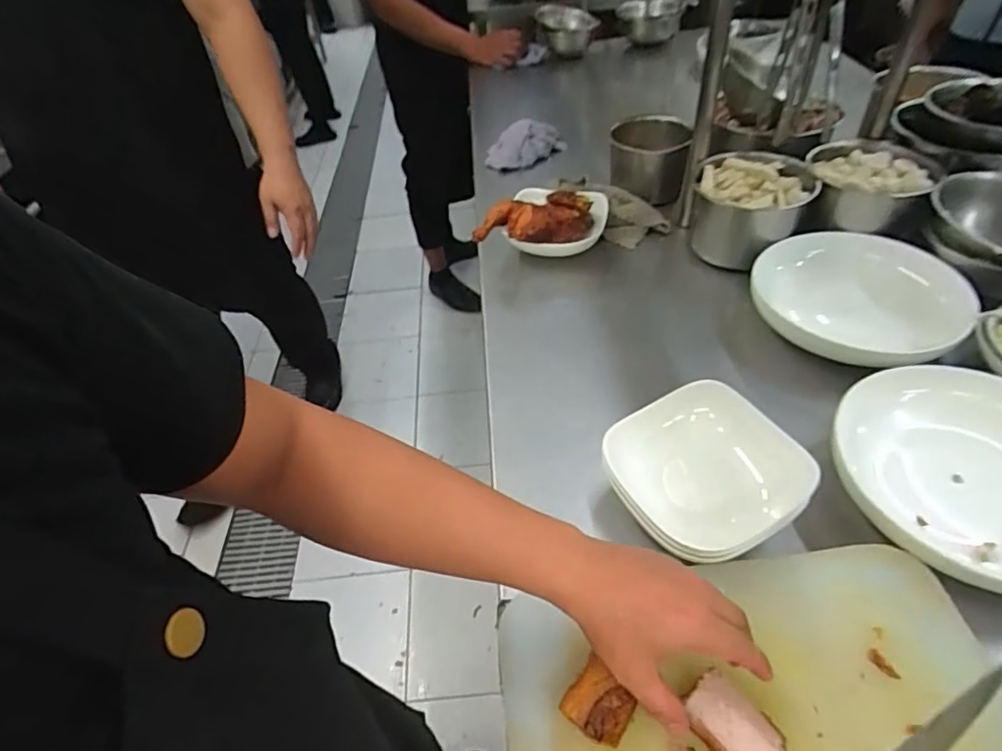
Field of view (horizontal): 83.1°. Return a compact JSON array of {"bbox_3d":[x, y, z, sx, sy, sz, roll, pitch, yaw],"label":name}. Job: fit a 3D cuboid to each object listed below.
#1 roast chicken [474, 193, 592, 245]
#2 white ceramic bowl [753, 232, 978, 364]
[{"bbox_3d":[0.055,-0.222,0.814,0.189,0.045,0.079,-12,45,-22],"label":"roast chicken"},{"bbox_3d":[0.425,-0.084,0.695,0.216,0.074,0.223,-4,46,4],"label":"white ceramic bowl"}]

